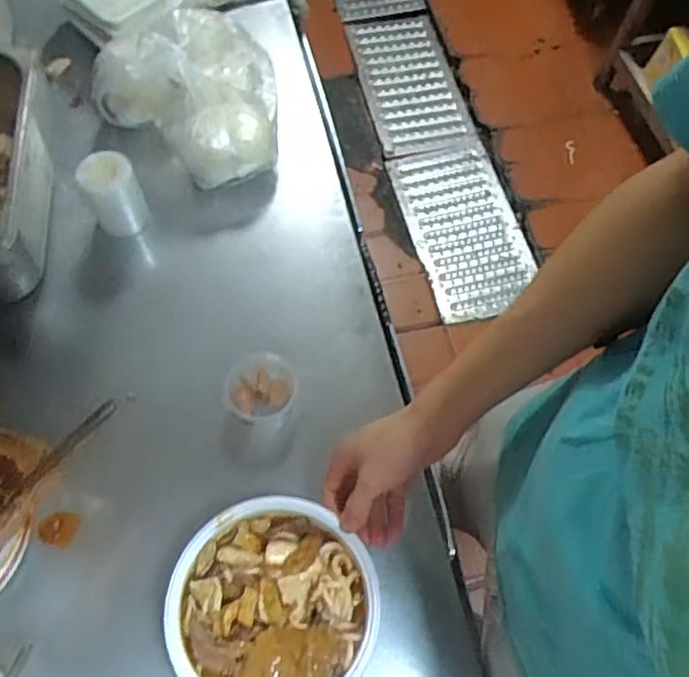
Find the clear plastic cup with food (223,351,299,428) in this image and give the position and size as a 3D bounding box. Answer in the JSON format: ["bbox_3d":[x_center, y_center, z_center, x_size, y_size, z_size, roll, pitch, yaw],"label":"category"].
[{"bbox_3d":[-0.084,0.053,0.637,0.071,0.028,0.069,-1,65,-3],"label":"clear plastic cup with food"}]

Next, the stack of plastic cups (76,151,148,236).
[{"bbox_3d":[-0.256,-0.161,0.708,0.059,0.086,0.051,-25,68,-14],"label":"stack of plastic cups"}]

